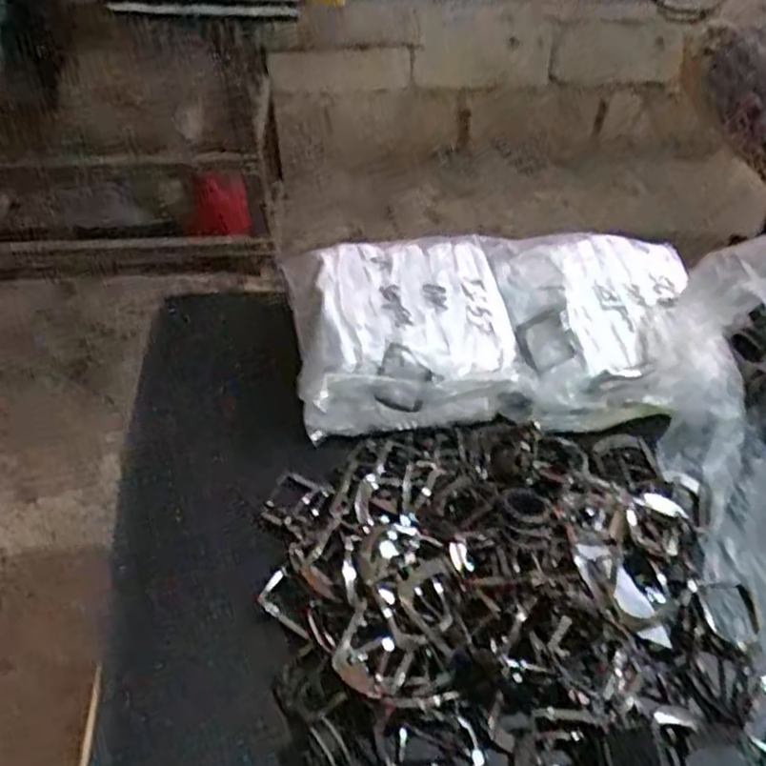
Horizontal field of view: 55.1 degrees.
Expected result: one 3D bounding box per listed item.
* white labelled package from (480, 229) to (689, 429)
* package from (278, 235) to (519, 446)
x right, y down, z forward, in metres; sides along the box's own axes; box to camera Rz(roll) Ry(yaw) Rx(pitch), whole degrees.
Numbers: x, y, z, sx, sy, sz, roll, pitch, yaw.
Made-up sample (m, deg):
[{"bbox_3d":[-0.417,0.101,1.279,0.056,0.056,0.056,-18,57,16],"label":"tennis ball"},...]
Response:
[{"bbox_3d":[0.183,-0.048,0.625,0.172,0.067,0.180,0,47,-2],"label":"white labelled package"},{"bbox_3d":[0.013,-0.051,0.613,0.171,0.065,0.169,-7,48,-7],"label":"package"}]

